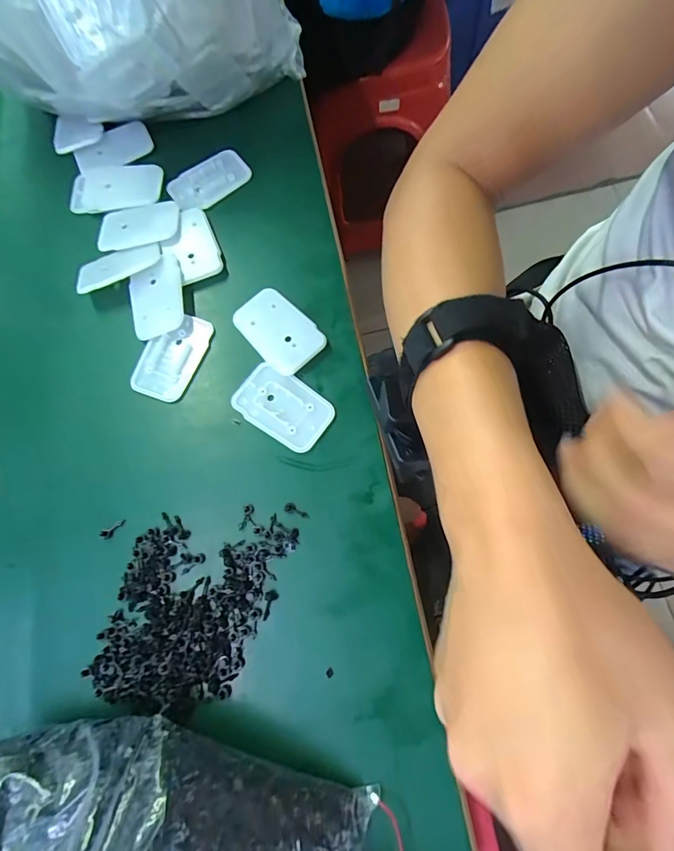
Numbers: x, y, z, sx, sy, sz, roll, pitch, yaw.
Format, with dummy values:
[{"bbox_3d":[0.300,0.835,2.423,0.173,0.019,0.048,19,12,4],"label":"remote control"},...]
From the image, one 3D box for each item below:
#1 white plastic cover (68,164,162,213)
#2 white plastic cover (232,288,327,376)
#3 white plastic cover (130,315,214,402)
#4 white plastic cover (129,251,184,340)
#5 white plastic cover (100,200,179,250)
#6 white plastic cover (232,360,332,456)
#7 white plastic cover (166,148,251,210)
[{"bbox_3d":[-0.191,-0.204,0.336,0.082,0.006,0.040,-1,82,5],"label":"white plastic cover"},{"bbox_3d":[-0.044,-0.071,0.293,0.044,0.007,0.068,-41,77,-10],"label":"white plastic cover"},{"bbox_3d":[-0.124,-0.053,0.295,0.040,0.007,0.069,25,76,8],"label":"white plastic cover"},{"bbox_3d":[-0.141,-0.102,0.303,0.040,0.008,0.066,-12,74,-2],"label":"white plastic cover"},{"bbox_3d":[-0.164,-0.167,0.324,0.066,0.006,0.041,-6,74,-1],"label":"white plastic cover"},{"bbox_3d":[-0.039,-0.014,0.277,0.069,0.004,0.044,35,77,10],"label":"white plastic cover"},{"bbox_3d":[-0.111,-0.213,0.337,0.070,0.006,0.041,-38,77,-9],"label":"white plastic cover"}]

